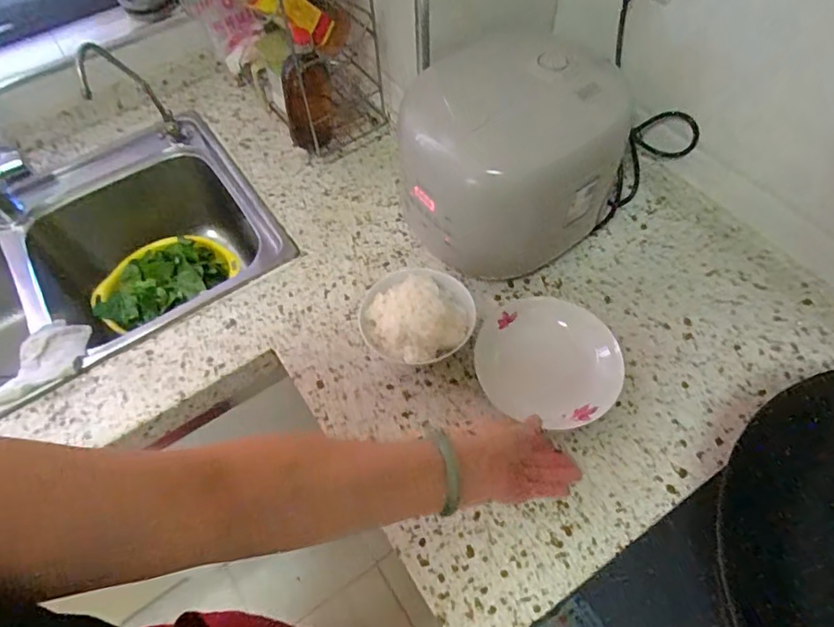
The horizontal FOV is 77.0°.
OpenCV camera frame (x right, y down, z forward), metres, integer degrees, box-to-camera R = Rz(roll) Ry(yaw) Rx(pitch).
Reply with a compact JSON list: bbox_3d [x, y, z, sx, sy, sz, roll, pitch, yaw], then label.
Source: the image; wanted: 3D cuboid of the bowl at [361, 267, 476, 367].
[{"bbox_3d":[0.001,0.003,0.639,0.128,0.084,0.120,-2,60,3],"label":"bowl"}]

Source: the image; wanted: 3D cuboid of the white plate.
[{"bbox_3d":[0.151,0.055,0.624,0.172,0.022,0.144,16,85,31],"label":"white plate"}]

